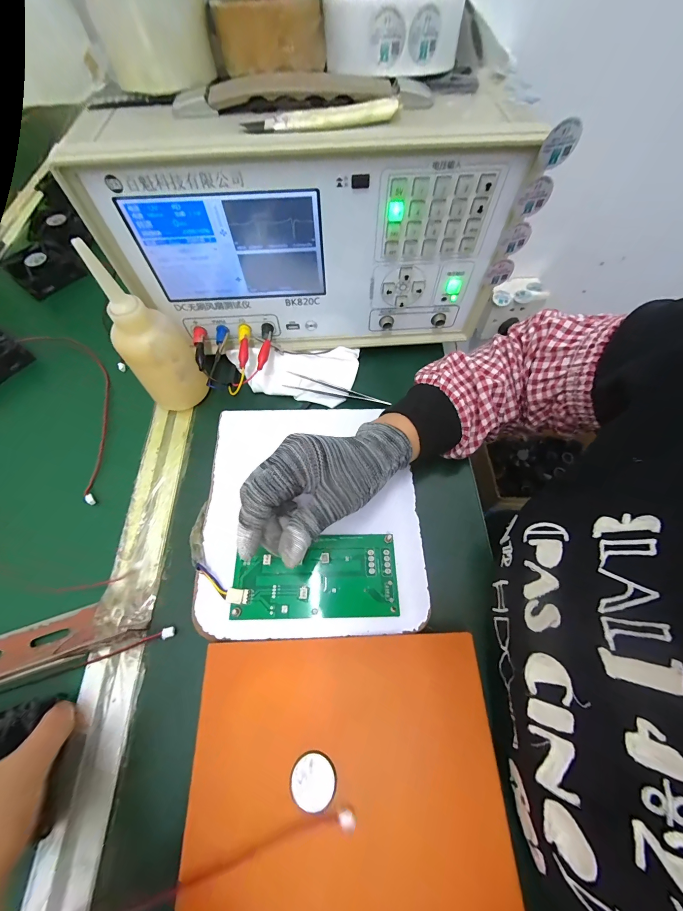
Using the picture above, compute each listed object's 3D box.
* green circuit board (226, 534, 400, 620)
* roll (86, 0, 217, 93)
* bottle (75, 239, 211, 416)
[{"bbox_3d":[-0.021,0.100,0.266,0.133,0.013,0.064,-1,63,1],"label":"green circuit board"},{"bbox_3d":[-0.143,-0.326,0.243,0.078,0.043,0.085,-18,64,-8],"label":"roll"},{"bbox_3d":[-0.185,-0.112,0.305,0.063,0.150,0.070,-32,67,-14],"label":"bottle"}]

